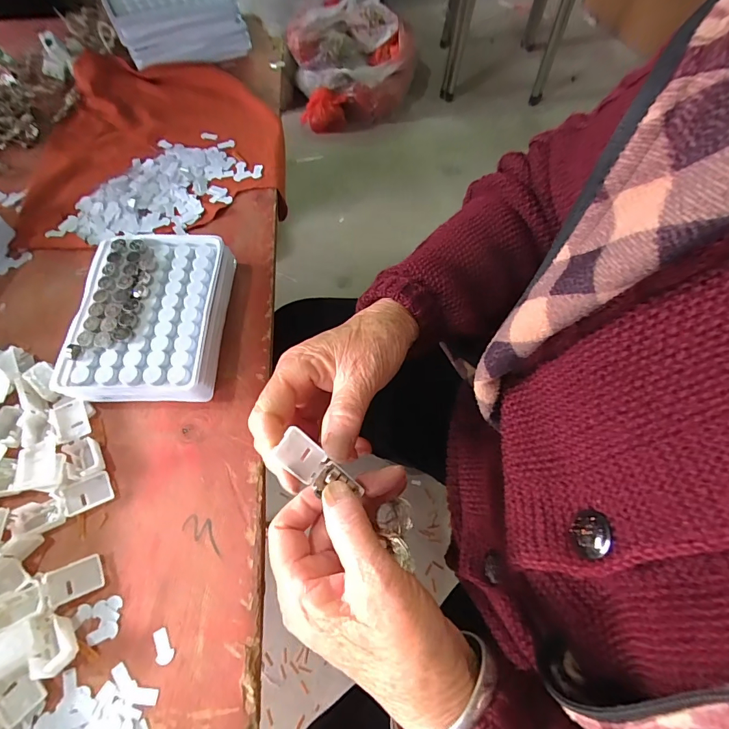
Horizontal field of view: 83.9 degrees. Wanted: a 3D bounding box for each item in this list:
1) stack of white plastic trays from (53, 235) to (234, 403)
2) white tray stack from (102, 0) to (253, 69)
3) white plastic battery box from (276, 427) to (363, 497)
[{"bbox_3d":[-0.154,-0.034,0.301,0.095,0.036,0.132,-1,65,0],"label":"stack of white plastic trays"},{"bbox_3d":[-0.213,-0.394,0.458,0.132,0.051,0.098,-24,67,-9],"label":"white tray stack"},{"bbox_3d":[-0.024,0.054,0.215,0.050,0.008,0.020,39,67,-21],"label":"white plastic battery box"}]

